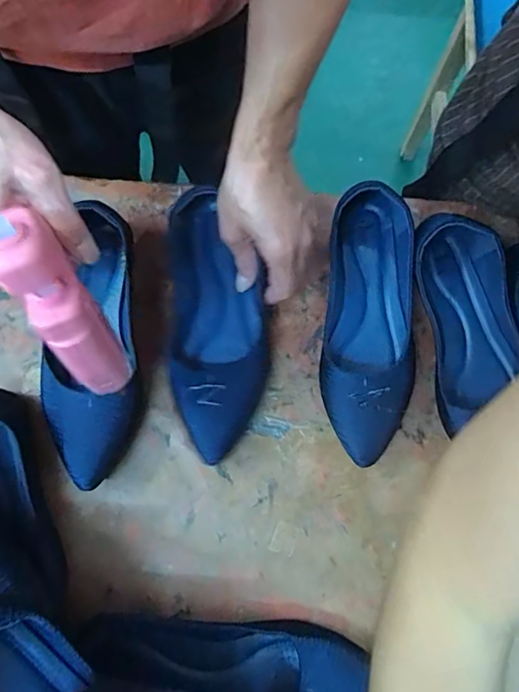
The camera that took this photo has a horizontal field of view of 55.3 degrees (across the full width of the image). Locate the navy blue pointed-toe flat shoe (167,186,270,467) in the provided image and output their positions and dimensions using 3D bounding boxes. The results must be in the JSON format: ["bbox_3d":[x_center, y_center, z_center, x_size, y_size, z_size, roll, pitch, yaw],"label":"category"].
[{"bbox_3d":[-0.042,-0.031,0.480,0.095,0.042,0.263,-8,77,-1],"label":"navy blue pointed-toe flat shoe"}]

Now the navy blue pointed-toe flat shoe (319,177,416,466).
[{"bbox_3d":[0.107,-0.028,0.470,0.092,0.053,0.268,6,76,2],"label":"navy blue pointed-toe flat shoe"}]

